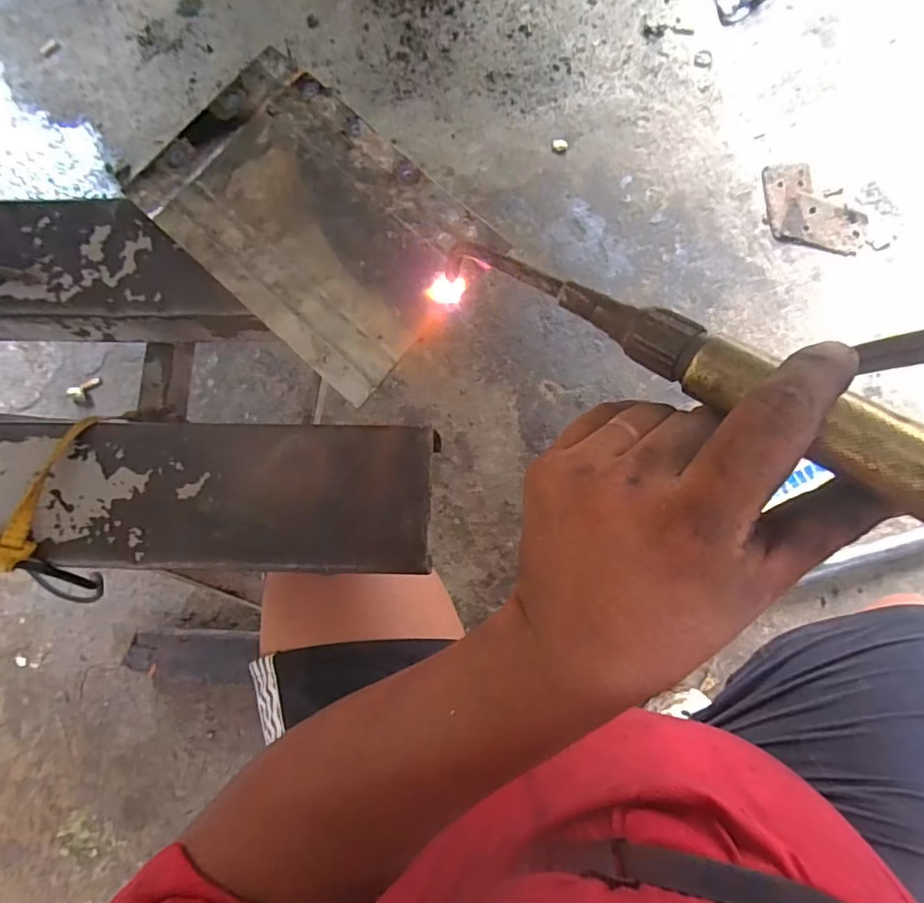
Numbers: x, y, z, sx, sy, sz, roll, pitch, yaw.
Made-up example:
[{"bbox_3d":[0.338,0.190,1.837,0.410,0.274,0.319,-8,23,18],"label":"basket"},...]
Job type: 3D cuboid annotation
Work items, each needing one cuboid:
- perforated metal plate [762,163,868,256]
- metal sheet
[{"bbox_3d":[0.591,-0.408,0.886,0.121,0.010,0.199,-42,81,0],"label":"perforated metal plate"},{"bbox_3d":[-0.112,-0.175,0.381,0.259,0.007,0.160,42,83,10],"label":"metal sheet"}]

